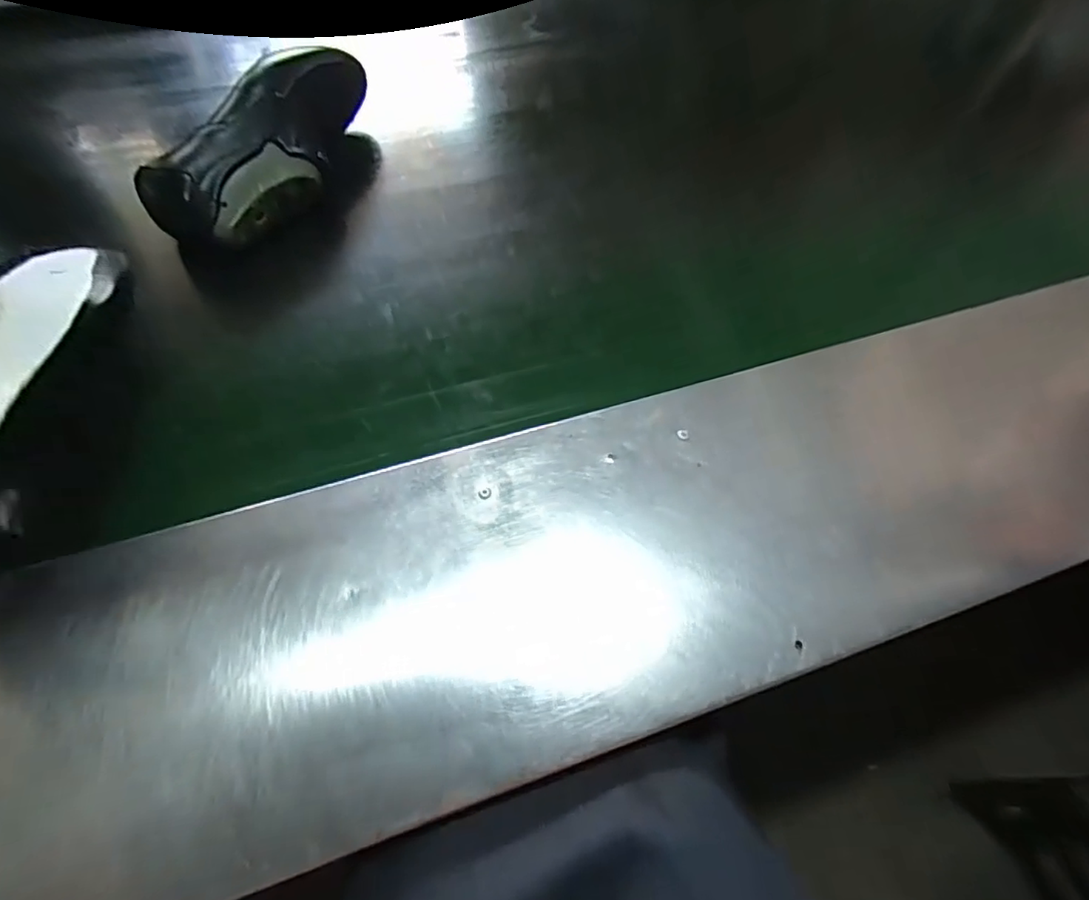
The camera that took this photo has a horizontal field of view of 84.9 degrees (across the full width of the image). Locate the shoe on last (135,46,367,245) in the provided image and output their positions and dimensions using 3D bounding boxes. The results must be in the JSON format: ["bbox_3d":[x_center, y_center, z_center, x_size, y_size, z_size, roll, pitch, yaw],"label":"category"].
[{"bbox_3d":[-0.259,-0.306,0.589,0.112,0.085,0.282,26,63,12],"label":"shoe on last"}]

